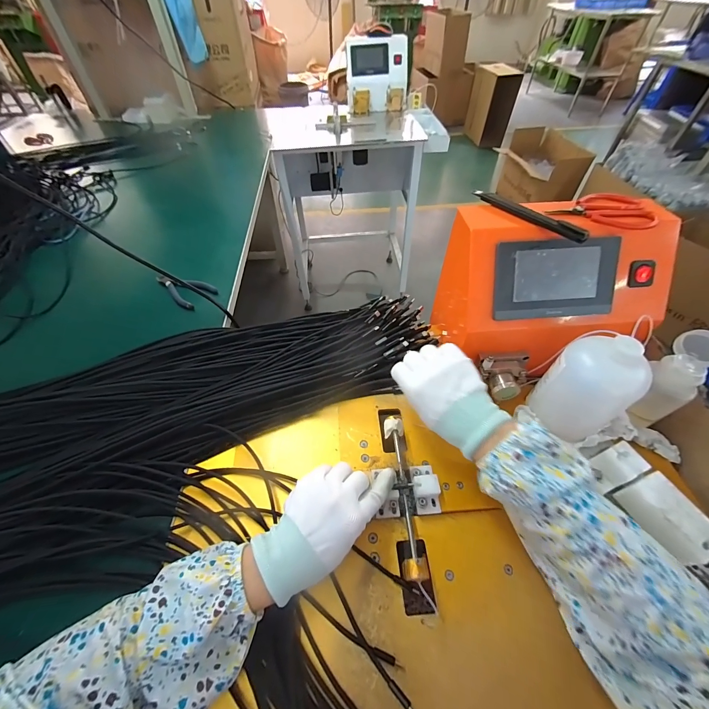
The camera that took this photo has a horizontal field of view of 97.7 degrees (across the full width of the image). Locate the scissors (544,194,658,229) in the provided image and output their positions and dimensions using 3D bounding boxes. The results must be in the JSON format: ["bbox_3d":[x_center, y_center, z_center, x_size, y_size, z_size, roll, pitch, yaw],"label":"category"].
[{"bbox_3d":[0.279,-0.166,0.356,0.109,0.013,0.053,5,53,5],"label":"scissors"}]

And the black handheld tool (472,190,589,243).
[{"bbox_3d":[0.191,-0.157,0.343,0.010,0.010,0.132,-35,60,-23],"label":"black handheld tool"}]

